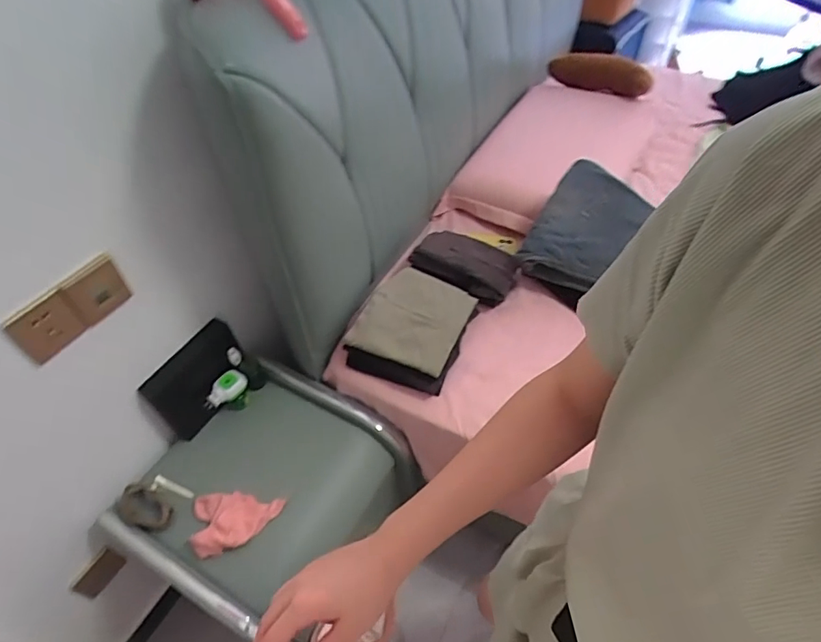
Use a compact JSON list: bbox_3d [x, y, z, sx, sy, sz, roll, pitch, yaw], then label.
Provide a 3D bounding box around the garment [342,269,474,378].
[{"bbox_3d":[0.008,-0.010,0.995,0.199,0.033,0.231,16,53,15],"label":"garment"}]

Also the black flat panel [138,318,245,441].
[{"bbox_3d":[-0.427,0.120,0.994,0.024,0.152,0.214,18,58,47],"label":"black flat panel"}]

